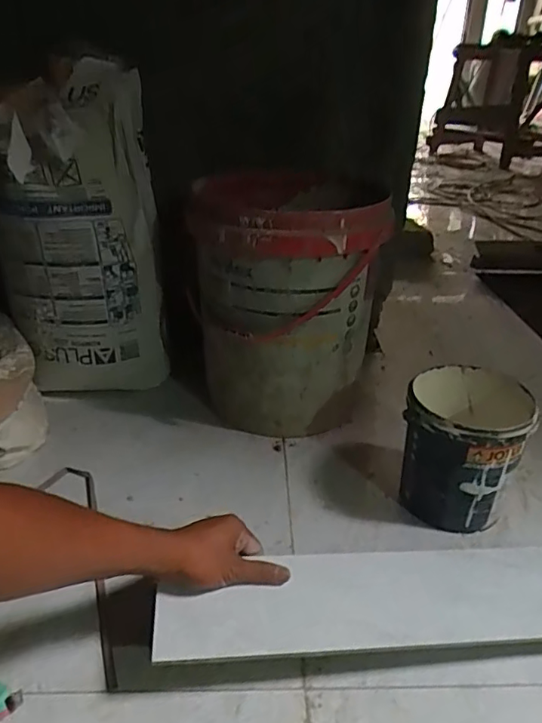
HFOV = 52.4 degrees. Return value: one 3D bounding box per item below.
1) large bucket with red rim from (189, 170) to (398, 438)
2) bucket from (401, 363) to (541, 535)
[{"bbox_3d":[0.015,-0.110,0.912,0.273,0.372,0.303,1,30,-4],"label":"large bucket with red rim"},{"bbox_3d":[0.254,0.116,0.741,0.143,0.173,0.162,11,31,14],"label":"bucket"}]

